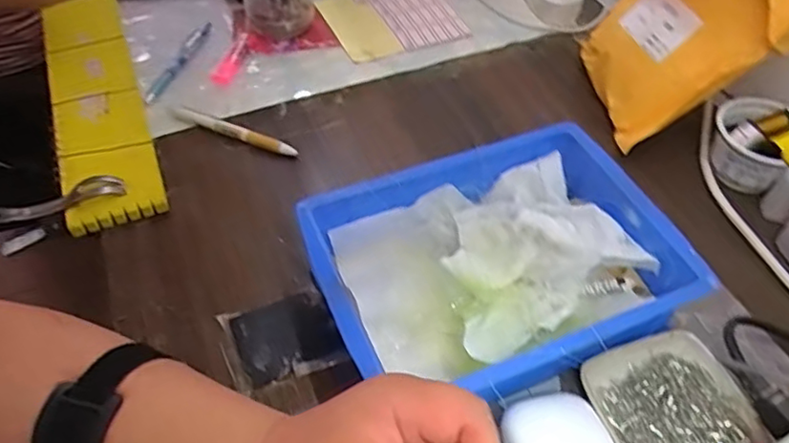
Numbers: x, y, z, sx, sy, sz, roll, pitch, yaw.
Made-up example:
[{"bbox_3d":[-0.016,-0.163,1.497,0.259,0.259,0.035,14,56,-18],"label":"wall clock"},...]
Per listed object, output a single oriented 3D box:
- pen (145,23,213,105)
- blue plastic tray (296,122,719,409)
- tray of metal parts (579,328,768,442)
[{"bbox_3d":[-0.232,-0.173,0.665,0.018,0.015,0.145,14,52,10],"label":"pen"},{"bbox_3d":[0.074,0.035,0.449,0.248,0.067,0.178,-19,53,-16],"label":"blue plastic tray"},{"bbox_3d":[0.183,0.125,0.408,0.095,0.016,0.096,-15,53,-13],"label":"tray of metal parts"}]

